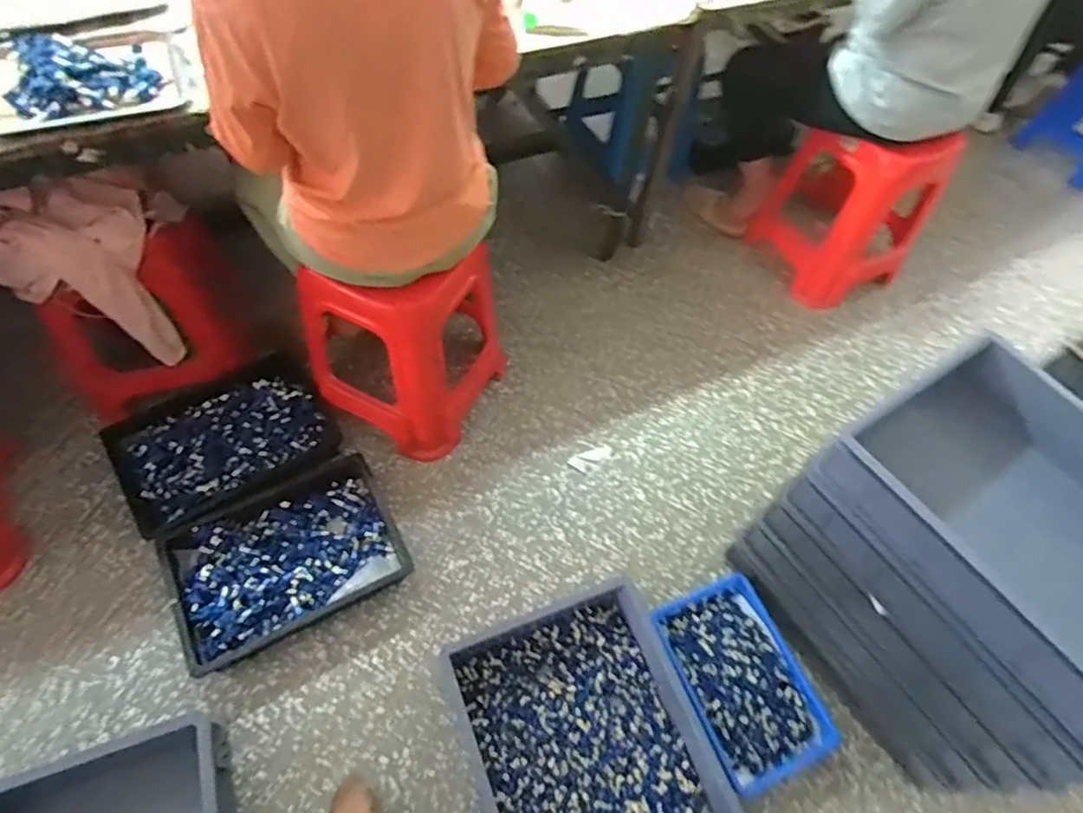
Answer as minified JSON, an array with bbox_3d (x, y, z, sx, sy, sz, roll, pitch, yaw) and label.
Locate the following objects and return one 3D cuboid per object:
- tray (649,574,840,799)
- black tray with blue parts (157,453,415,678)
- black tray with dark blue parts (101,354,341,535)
[{"bbox_3d":[0.410,0.553,1.274,0.241,0.060,0.375,-18,62,-16],"label":"tray"},{"bbox_3d":[-0.540,0.317,1.319,0.459,0.074,0.326,-25,65,-20],"label":"black tray with blue parts"},{"bbox_3d":[-0.741,0.058,1.458,0.471,0.073,0.379,-28,66,-21],"label":"black tray with dark blue parts"}]

